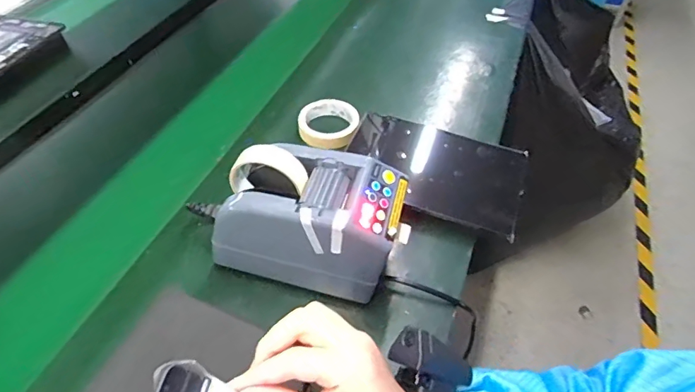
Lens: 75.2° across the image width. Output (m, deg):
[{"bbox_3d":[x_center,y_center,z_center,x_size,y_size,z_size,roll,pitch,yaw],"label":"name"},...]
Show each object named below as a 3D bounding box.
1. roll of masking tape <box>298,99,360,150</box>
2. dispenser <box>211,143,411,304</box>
[{"bbox_3d":[-0.030,-0.115,0.739,0.095,0.032,0.112,18,51,14],"label":"roll of masking tape"},{"bbox_3d":[-0.035,0.026,0.528,0.211,0.171,0.118,12,50,9],"label":"dispenser"}]

